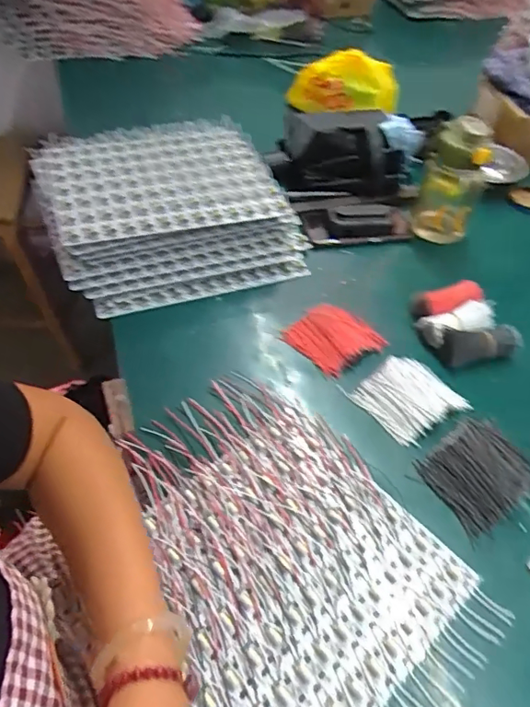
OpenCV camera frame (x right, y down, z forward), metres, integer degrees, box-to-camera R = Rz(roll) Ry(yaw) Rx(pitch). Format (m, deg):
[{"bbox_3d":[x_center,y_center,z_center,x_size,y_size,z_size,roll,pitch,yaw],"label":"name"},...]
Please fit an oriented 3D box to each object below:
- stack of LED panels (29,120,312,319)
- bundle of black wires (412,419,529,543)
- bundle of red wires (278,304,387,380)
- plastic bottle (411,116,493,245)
[{"bbox_3d":[-0.143,-0.210,0.762,0.318,0.104,0.312,-19,50,-14],"label":"stack of LED panels"},{"bbox_3d":[0.224,0.121,0.550,0.116,0.021,0.093,-26,56,-25],"label":"bundle of black wires"},{"bbox_3d":[0.084,-0.022,0.659,0.088,0.017,0.094,-31,58,-28],"label":"bundle of red wires"},{"bbox_3d":[0.280,-0.260,0.785,0.087,0.163,0.084,17,48,8],"label":"plastic bottle"}]

